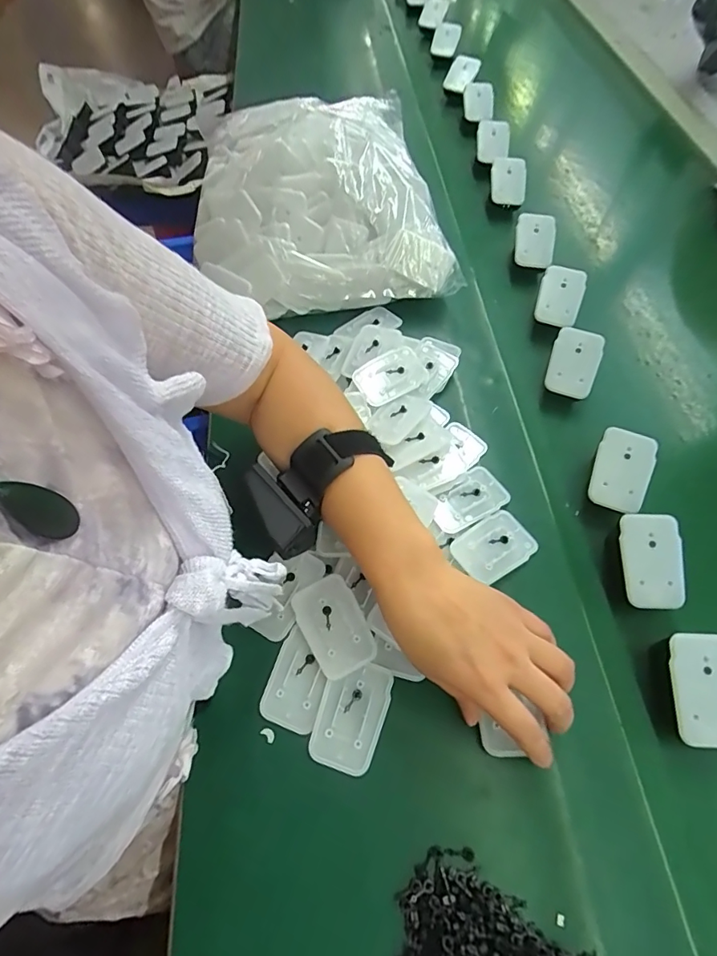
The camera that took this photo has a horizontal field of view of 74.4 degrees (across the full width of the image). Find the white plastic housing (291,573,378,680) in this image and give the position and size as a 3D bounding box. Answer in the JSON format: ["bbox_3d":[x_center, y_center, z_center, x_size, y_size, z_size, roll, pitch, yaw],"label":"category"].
[{"bbox_3d":[-0.018,0.111,0.353,0.047,0.011,0.067,-27,64,-13],"label":"white plastic housing"}]

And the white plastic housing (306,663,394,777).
[{"bbox_3d":[-0.005,0.164,0.328,0.045,0.007,0.068,17,63,10],"label":"white plastic housing"}]

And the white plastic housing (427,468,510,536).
[{"bbox_3d":[0.093,0.019,0.402,0.067,0.017,0.041,-31,65,-15],"label":"white plastic housing"}]

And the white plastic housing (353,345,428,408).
[{"bbox_3d":[0.031,-0.099,0.466,0.072,0.016,0.045,-29,65,-14],"label":"white plastic housing"}]

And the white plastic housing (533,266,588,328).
[{"bbox_3d":[0.215,-0.193,0.503,0.044,0.013,0.067,13,80,23],"label":"white plastic housing"}]

